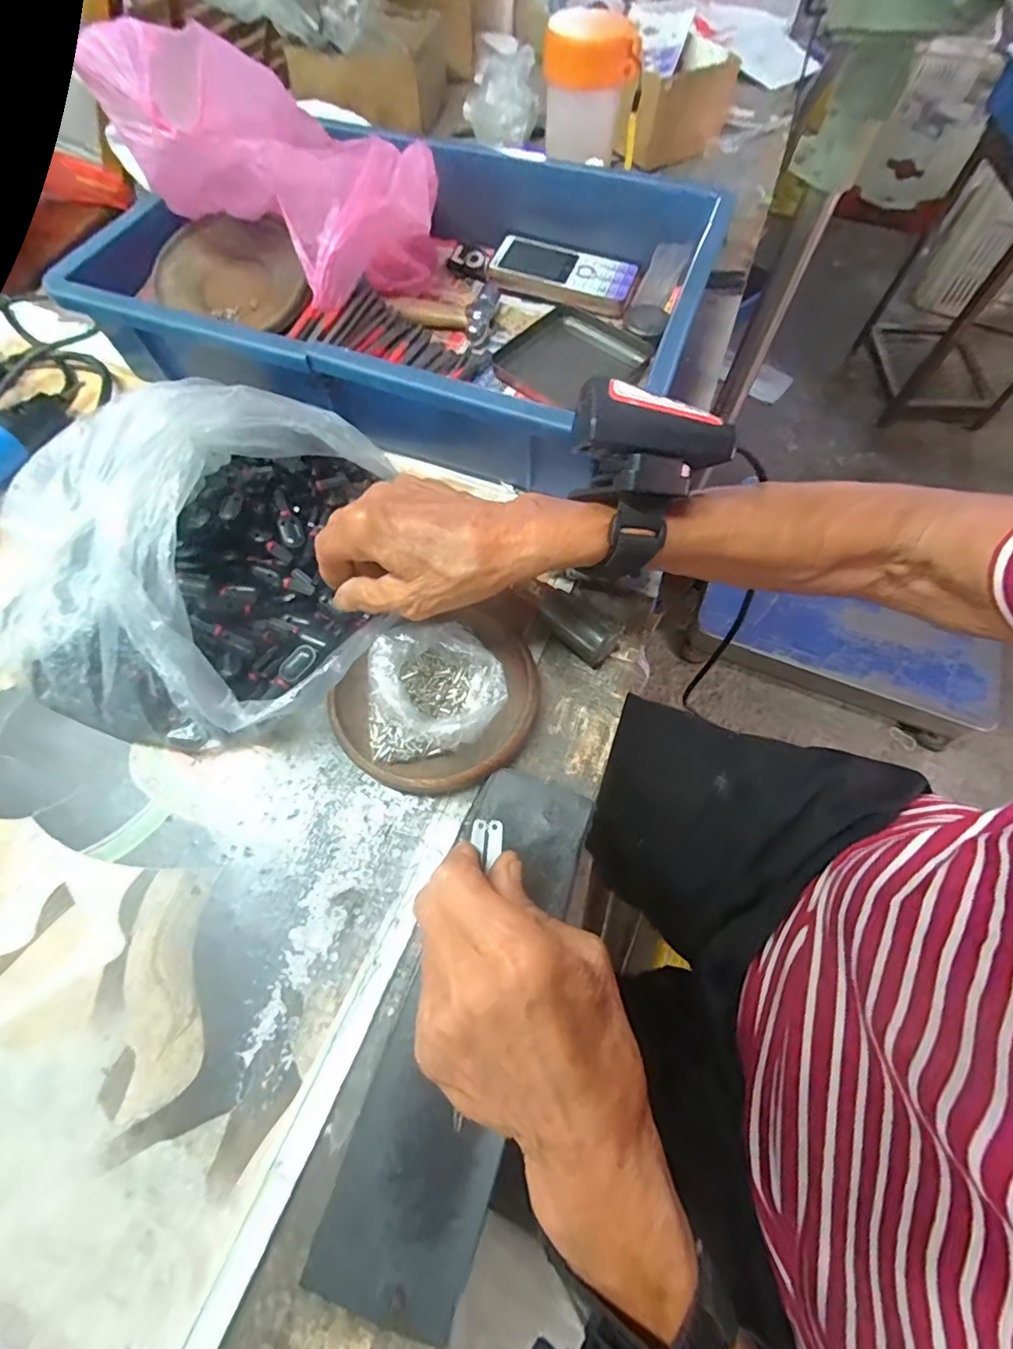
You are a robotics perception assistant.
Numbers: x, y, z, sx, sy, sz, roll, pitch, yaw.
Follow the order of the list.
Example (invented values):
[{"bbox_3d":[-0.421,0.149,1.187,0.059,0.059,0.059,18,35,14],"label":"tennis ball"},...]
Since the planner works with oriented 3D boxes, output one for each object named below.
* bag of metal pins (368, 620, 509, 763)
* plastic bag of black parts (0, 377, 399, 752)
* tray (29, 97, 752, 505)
[{"bbox_3d":[-0.040,0.006,0.304,0.076,0.038,0.078,-7,65,-4],"label":"bag of metal pins"},{"bbox_3d":[-0.172,-0.063,0.301,0.178,0.082,0.179,-1,66,-1],"label":"plastic bag of black parts"},{"bbox_3d":[-0.068,-0.298,0.423,0.419,0.078,0.305,21,66,9],"label":"tray"}]

